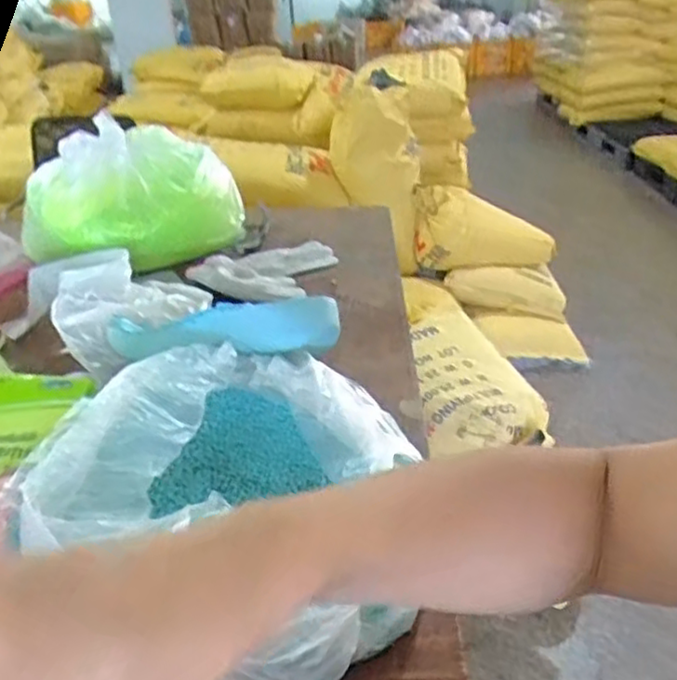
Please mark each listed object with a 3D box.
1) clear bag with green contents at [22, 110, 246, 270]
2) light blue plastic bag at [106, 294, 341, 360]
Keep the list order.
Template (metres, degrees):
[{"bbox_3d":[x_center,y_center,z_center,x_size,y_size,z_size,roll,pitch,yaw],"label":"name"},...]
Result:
[{"bbox_3d":[-0.348,-0.245,1.144,0.285,0.183,0.267,14,33,27],"label":"clear bag with green contents"},{"bbox_3d":[-0.132,-0.009,0.736,0.271,0.062,0.059,2,29,9],"label":"light blue plastic bag"}]

